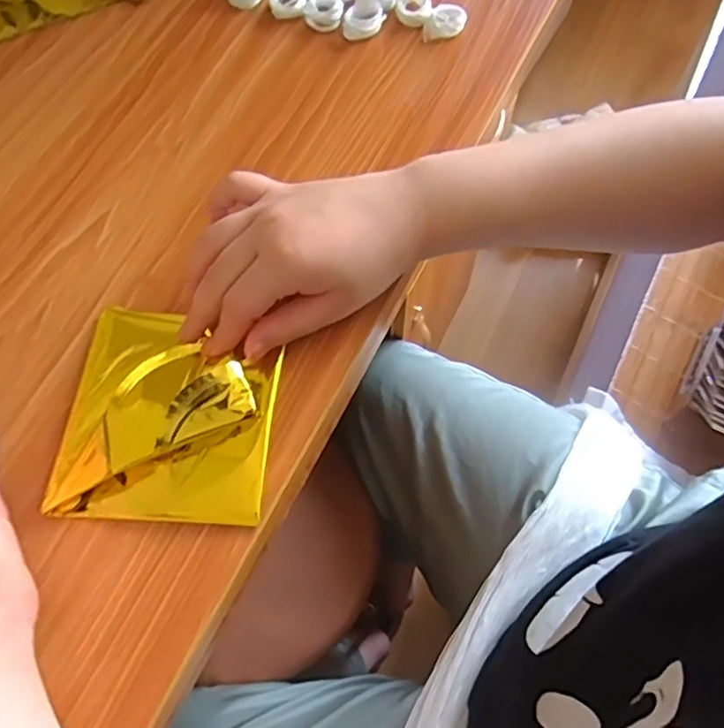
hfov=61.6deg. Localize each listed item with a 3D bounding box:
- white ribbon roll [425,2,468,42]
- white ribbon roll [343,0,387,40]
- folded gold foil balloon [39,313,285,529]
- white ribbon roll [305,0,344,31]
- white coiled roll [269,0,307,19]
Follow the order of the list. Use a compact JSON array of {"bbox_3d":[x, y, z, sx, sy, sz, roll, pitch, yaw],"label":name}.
[{"bbox_3d":[0.064,-0.260,0.464,0.029,0.017,0.027,0,67,0],"label":"white ribbon roll"},{"bbox_3d":[0.002,-0.266,0.466,0.031,0.013,0.031,3,67,2],"label":"white ribbon roll"},{"bbox_3d":[-0.109,0.024,0.342,0.115,0.018,0.118,4,67,2],"label":"folded gold foil balloon"},{"bbox_3d":[-0.029,-0.275,0.472,0.028,0.009,0.028,0,67,0],"label":"white ribbon roll"},{"bbox_3d":[-0.058,-0.284,0.475,0.029,0.011,0.028,-1,67,0],"label":"white coiled roll"}]

